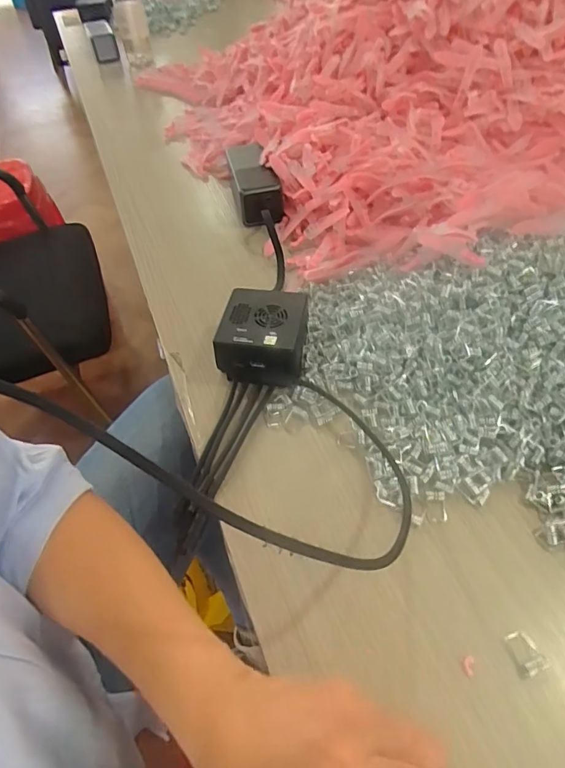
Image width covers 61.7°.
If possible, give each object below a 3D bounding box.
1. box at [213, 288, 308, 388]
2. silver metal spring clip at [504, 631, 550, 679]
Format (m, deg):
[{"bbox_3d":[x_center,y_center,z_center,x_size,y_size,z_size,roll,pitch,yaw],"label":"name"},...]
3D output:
[{"bbox_3d":[-0.016,-0.044,0.432,0.070,0.046,0.081,8,51,11],"label":"box"},{"bbox_3d":[0.145,0.161,0.284,0.018,0.004,0.023,-23,52,-14],"label":"silver metal spring clip"}]

